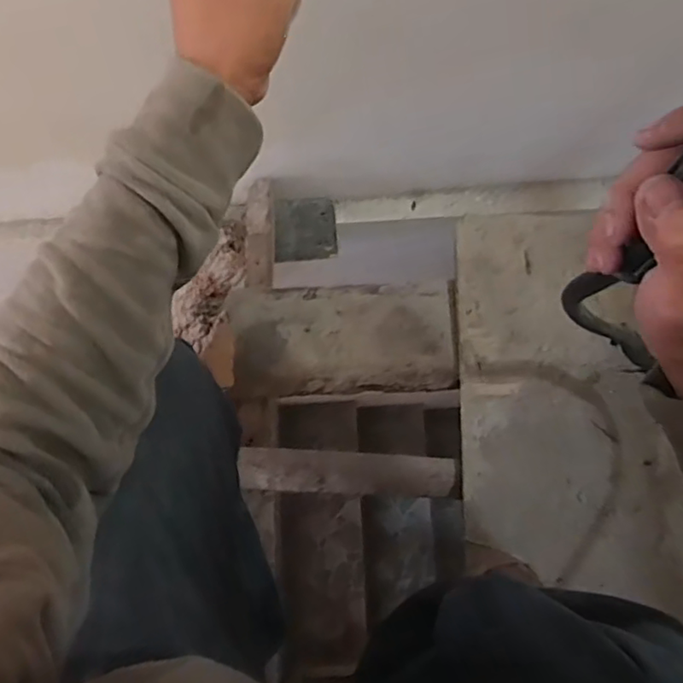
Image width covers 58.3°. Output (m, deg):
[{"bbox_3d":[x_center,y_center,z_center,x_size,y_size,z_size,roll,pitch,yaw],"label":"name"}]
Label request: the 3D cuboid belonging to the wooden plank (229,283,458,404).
[{"bbox_3d":[0.002,-0.003,0.743,0.266,0.025,0.127,-2,75,-1],"label":"wooden plank"}]

